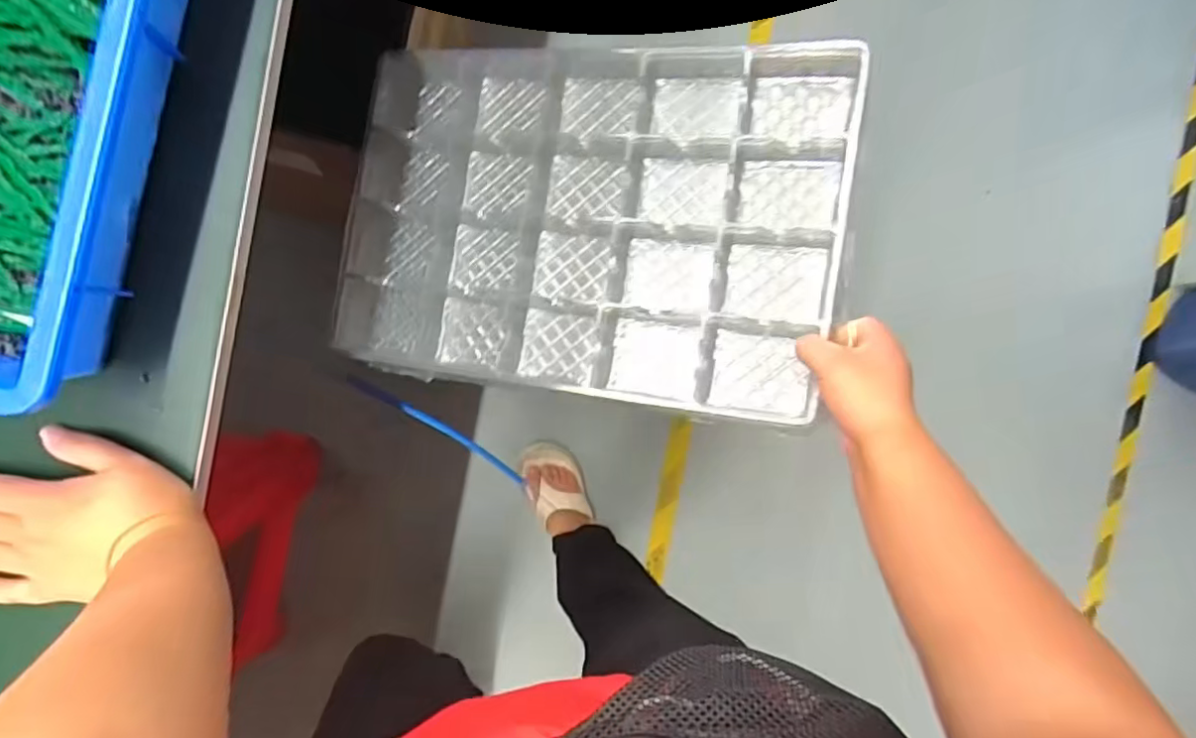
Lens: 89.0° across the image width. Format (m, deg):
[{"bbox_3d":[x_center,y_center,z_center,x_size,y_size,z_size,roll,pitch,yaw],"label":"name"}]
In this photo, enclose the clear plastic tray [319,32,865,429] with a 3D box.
[{"bbox_3d":[-0.029,-0.137,0.551,0.466,0.047,0.313,8,87,18],"label":"clear plastic tray"}]

